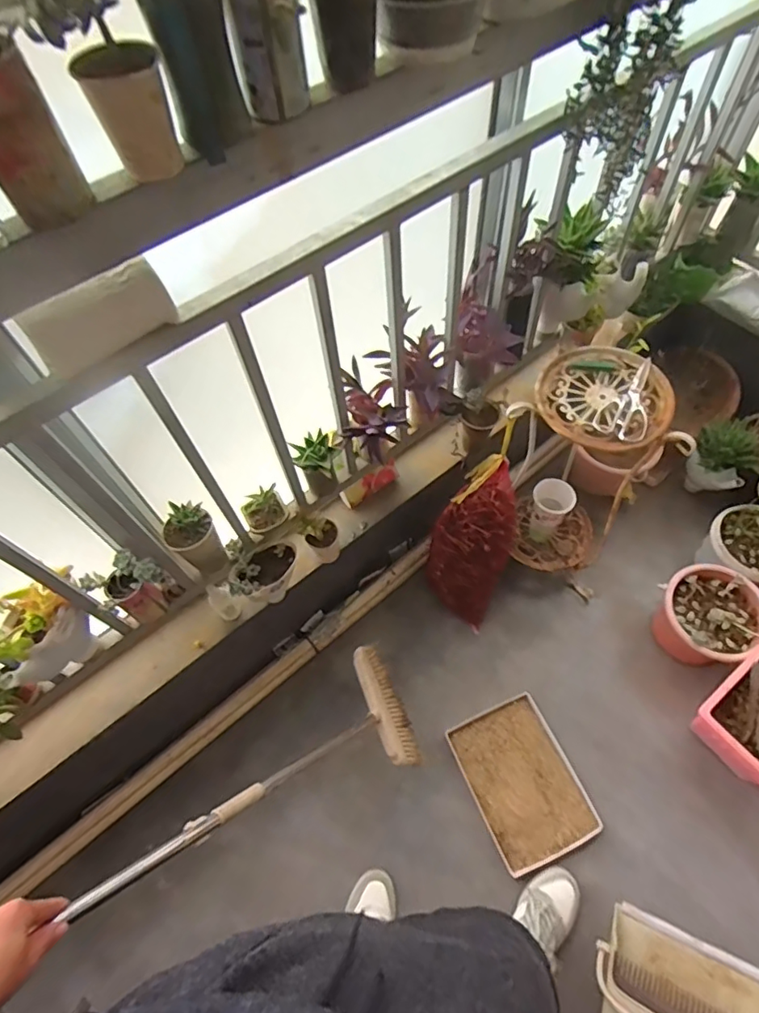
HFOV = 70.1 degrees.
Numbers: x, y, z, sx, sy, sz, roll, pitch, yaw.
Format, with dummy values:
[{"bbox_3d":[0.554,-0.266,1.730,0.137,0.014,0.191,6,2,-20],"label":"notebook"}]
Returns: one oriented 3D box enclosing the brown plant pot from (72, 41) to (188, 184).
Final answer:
[{"bbox_3d":[-0.213,-0.344,0.471,0.064,0.088,0.076,-19,61,-8],"label":"brown plant pot"}]

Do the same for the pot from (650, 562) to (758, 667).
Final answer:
[{"bbox_3d":[0.730,0.255,1.224,0.206,0.163,0.212,-1,60,2],"label":"pot"}]

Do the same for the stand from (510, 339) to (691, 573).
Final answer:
[{"bbox_3d":[0.427,-0.108,1.187,0.251,0.519,0.297,16,62,12],"label":"stand"}]

